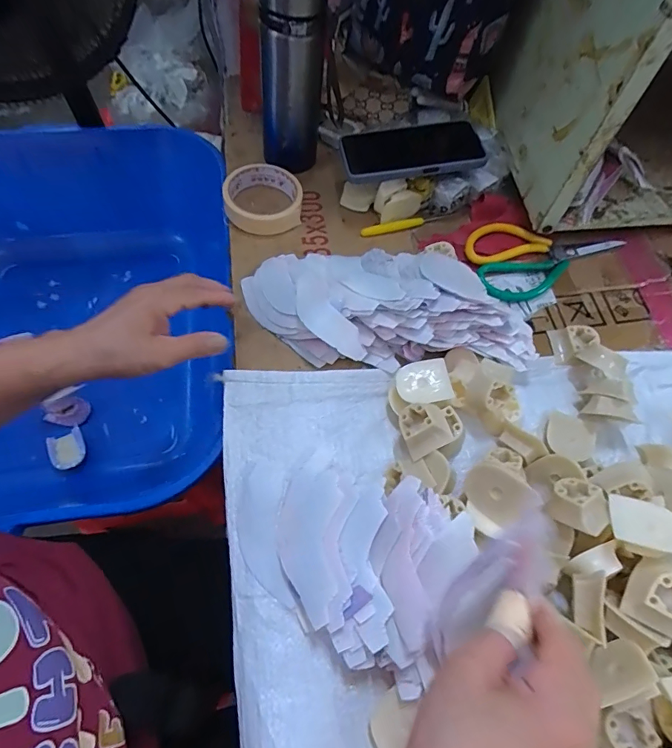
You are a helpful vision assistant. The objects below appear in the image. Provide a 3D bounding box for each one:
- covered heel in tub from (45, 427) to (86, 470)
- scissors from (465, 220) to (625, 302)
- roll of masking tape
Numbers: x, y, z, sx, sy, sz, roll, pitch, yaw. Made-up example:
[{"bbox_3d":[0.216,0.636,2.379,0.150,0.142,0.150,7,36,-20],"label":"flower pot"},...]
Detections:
[{"bbox_3d":[-0.372,0.102,0.598,0.038,0.028,0.054,-26,69,-16],"label":"covered heel in tub"},{"bbox_3d":[0.246,-0.145,0.514,0.185,0.017,0.100,-15,65,-10],"label":"scissors"},{"bbox_3d":[-0.088,-0.211,0.519,0.089,0.033,0.099,-13,64,-9],"label":"roll of masking tape"}]

